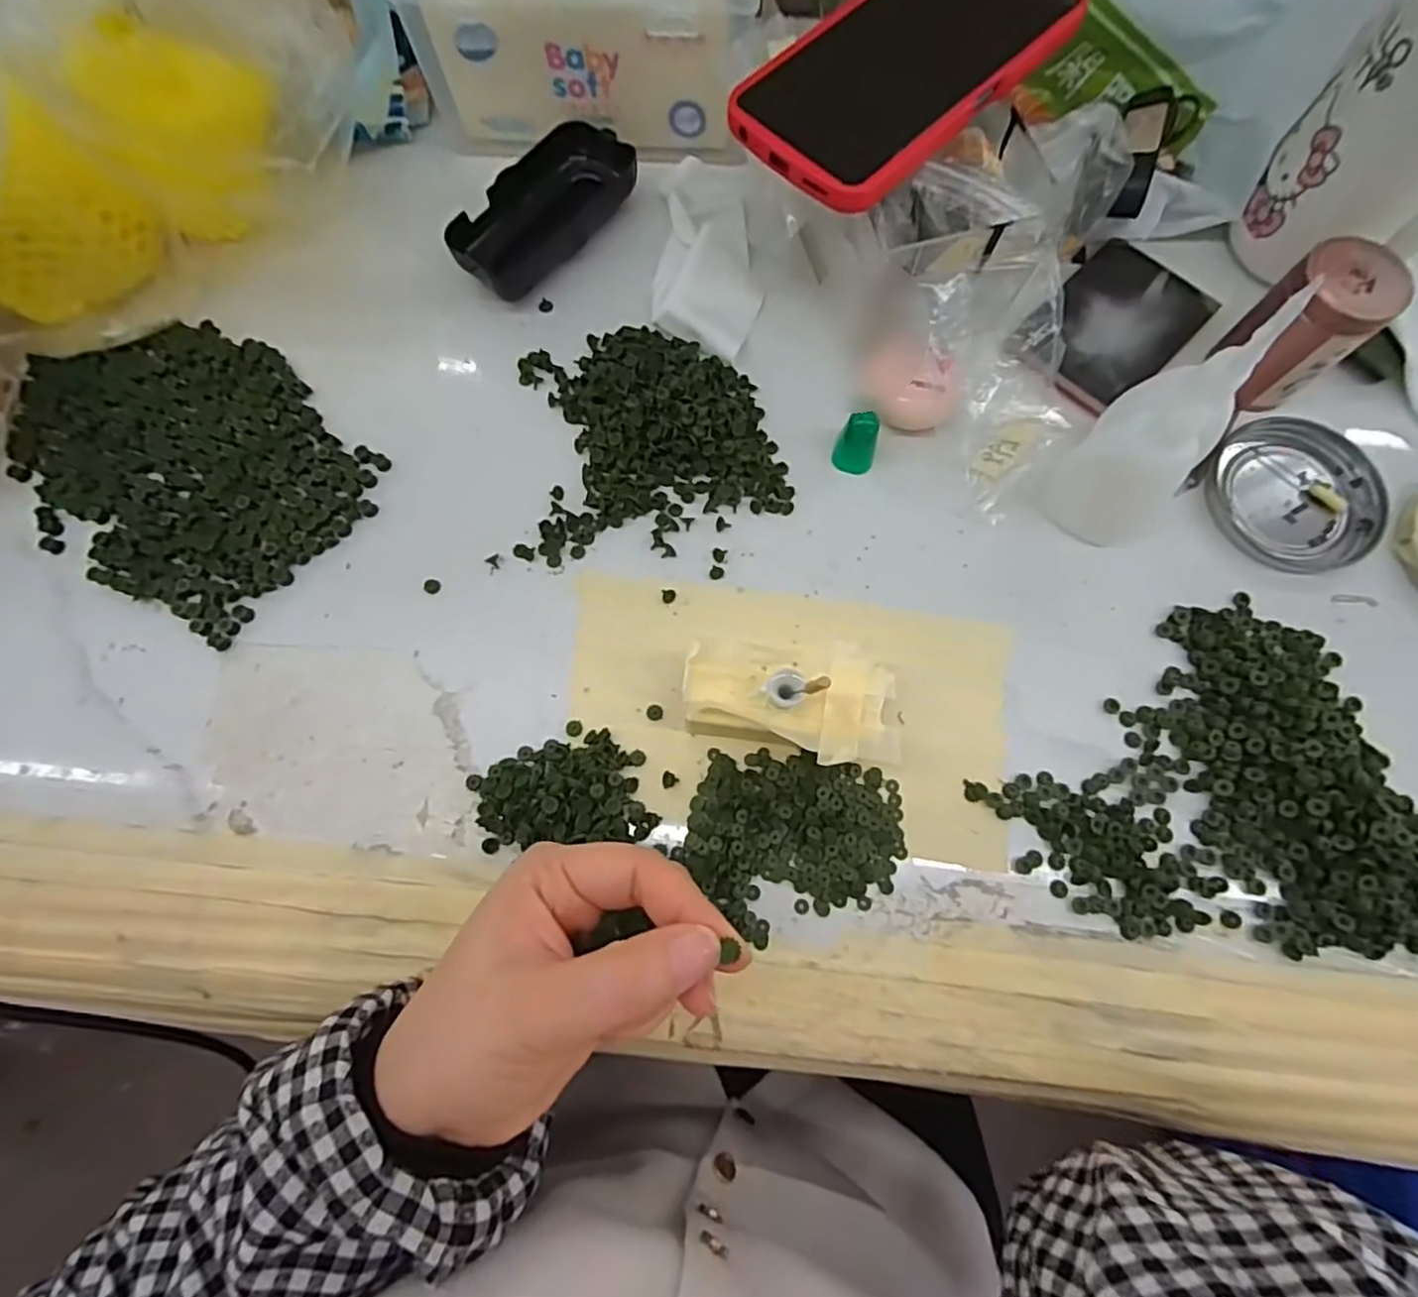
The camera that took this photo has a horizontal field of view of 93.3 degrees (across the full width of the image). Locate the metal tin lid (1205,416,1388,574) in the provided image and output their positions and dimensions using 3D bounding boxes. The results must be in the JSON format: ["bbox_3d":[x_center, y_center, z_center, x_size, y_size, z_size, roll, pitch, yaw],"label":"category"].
[{"bbox_3d":[0.286,-0.075,0.327,0.079,0.009,0.075,0,75,0],"label":"metal tin lid"}]

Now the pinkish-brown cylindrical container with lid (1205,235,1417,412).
[{"bbox_3d":[0.275,-0.150,0.316,0.049,0.061,0.045,0,75,0],"label":"pinkish-brown cylindrical container with lid"}]

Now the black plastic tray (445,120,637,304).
[{"bbox_3d":[-0.089,-0.236,0.362,0.050,0.024,0.107,43,79,11],"label":"black plastic tray"}]

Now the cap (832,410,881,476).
[{"bbox_3d":[0.072,-0.100,0.324,0.019,0.026,0.017,11,75,3],"label":"cap"}]

